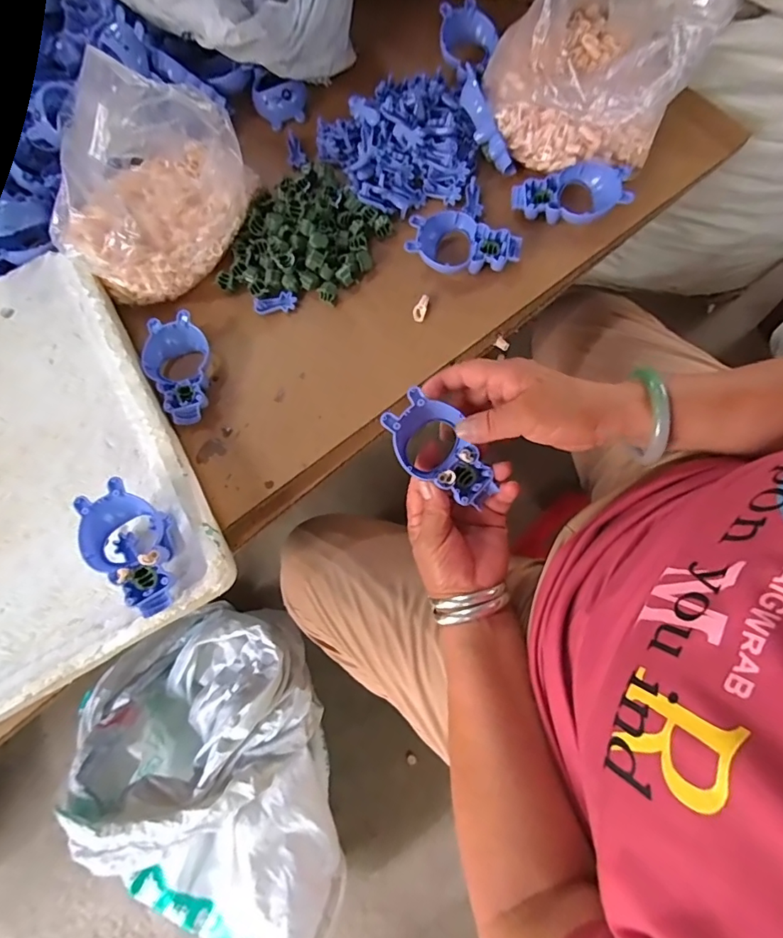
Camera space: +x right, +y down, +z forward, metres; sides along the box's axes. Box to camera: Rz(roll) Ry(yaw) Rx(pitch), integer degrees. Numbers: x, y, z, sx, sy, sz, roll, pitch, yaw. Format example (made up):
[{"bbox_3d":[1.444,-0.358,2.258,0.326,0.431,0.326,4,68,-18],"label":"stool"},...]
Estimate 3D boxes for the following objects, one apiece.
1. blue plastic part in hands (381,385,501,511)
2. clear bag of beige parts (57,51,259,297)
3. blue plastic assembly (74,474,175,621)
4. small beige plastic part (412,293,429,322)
[{"bbox_3d":[0.037,-0.013,0.373,0.100,0.015,0.057,45,80,-12],"label":"blue plastic part in hands"},{"bbox_3d":[-0.211,-0.259,0.412,0.113,0.141,0.187,43,79,11],"label":"clear bag of beige parts"},{"bbox_3d":[-0.198,0.060,0.379,0.101,0.043,0.059,41,79,11],"label":"blue plastic assembly"},{"bbox_3d":[0.028,-0.151,0.455,0.012,0.006,0.027,20,91,6],"label":"small beige plastic part"}]

